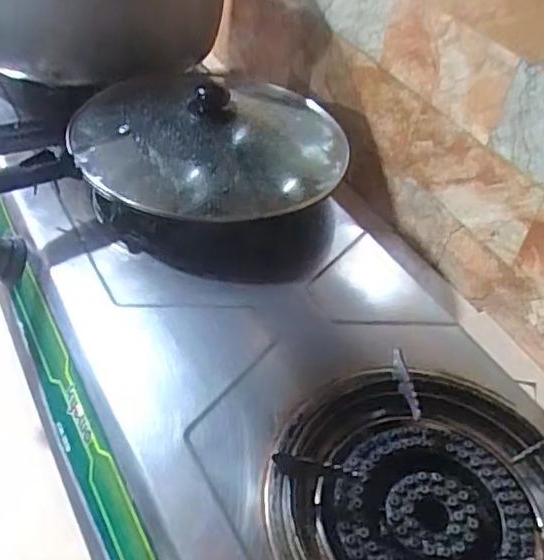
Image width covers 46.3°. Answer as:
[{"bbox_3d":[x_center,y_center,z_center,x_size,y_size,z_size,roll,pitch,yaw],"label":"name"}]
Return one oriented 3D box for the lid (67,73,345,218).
[{"bbox_3d":[-0.067,-0.162,0.705,0.294,0.057,0.282,5,43,-4],"label":"lid"}]

